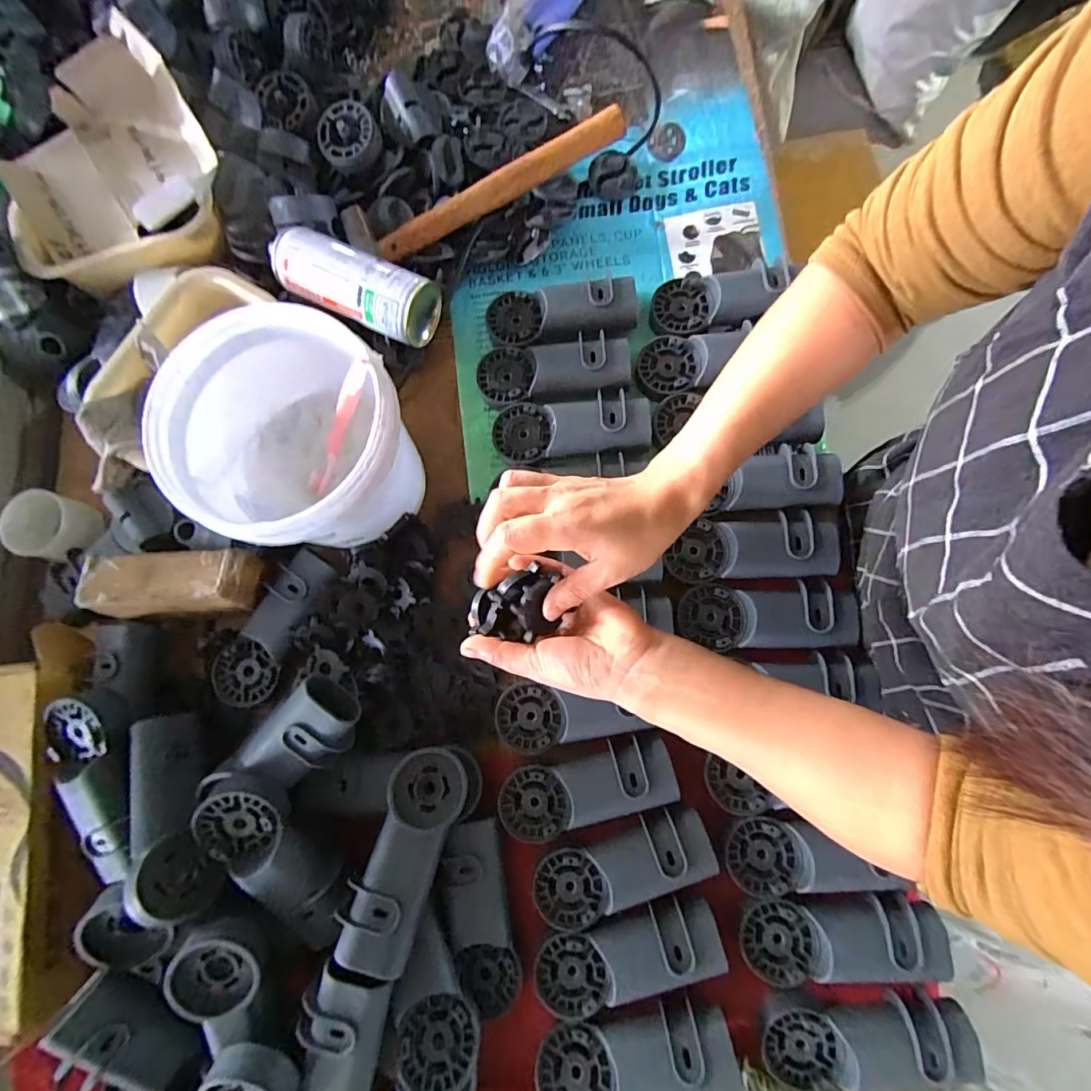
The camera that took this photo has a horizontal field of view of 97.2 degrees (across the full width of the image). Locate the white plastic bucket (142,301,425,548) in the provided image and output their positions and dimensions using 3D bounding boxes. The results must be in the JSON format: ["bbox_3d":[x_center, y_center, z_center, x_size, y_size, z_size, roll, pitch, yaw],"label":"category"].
[{"bbox_3d":[-0.204,-0.083,0.419,0.172,0.143,0.172,0,80,1],"label":"white plastic bucket"}]

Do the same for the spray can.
[{"bbox_3d":[-0.196,-0.269,0.498,0.177,0.056,0.065,27,82,6],"label":"spray can"}]

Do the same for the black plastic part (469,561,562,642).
[{"bbox_3d":[-0.023,0.038,0.332,0.059,0.035,0.049,1,79,0],"label":"black plastic part"}]

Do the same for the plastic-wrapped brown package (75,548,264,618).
[{"bbox_3d":[-0.341,0.034,0.445,0.134,0.053,0.053,-4,80,1],"label":"plastic-wrapped brown package"}]

